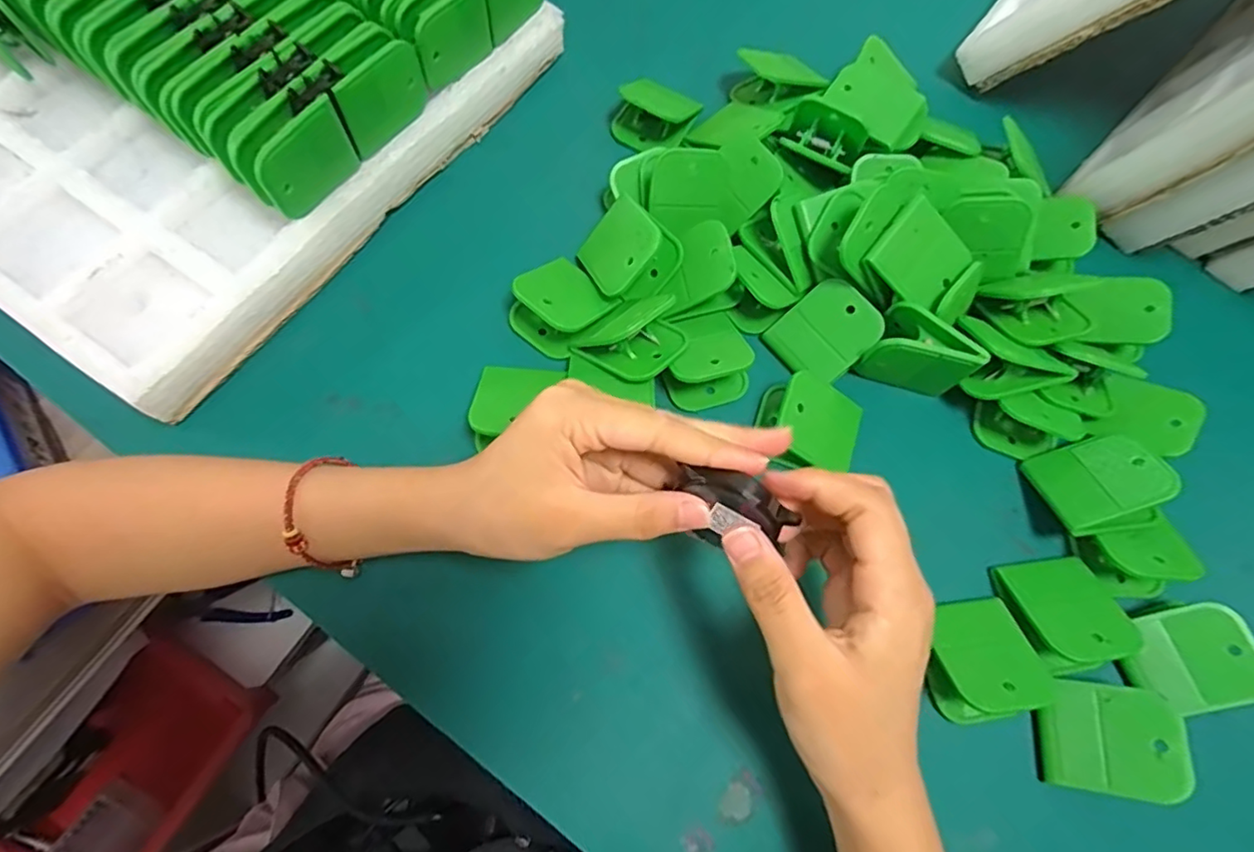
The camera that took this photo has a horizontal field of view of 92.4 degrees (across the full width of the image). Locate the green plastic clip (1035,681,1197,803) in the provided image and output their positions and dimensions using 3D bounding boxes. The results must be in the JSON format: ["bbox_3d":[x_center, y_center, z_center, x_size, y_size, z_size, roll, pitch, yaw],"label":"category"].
[{"bbox_3d":[0.225,0.145,0.279,0.050,0.027,0.045,9,70,1],"label":"green plastic clip"}]

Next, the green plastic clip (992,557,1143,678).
[{"bbox_3d":[0.221,0.094,0.300,0.047,0.028,0.054,-7,71,-5],"label":"green plastic clip"}]

